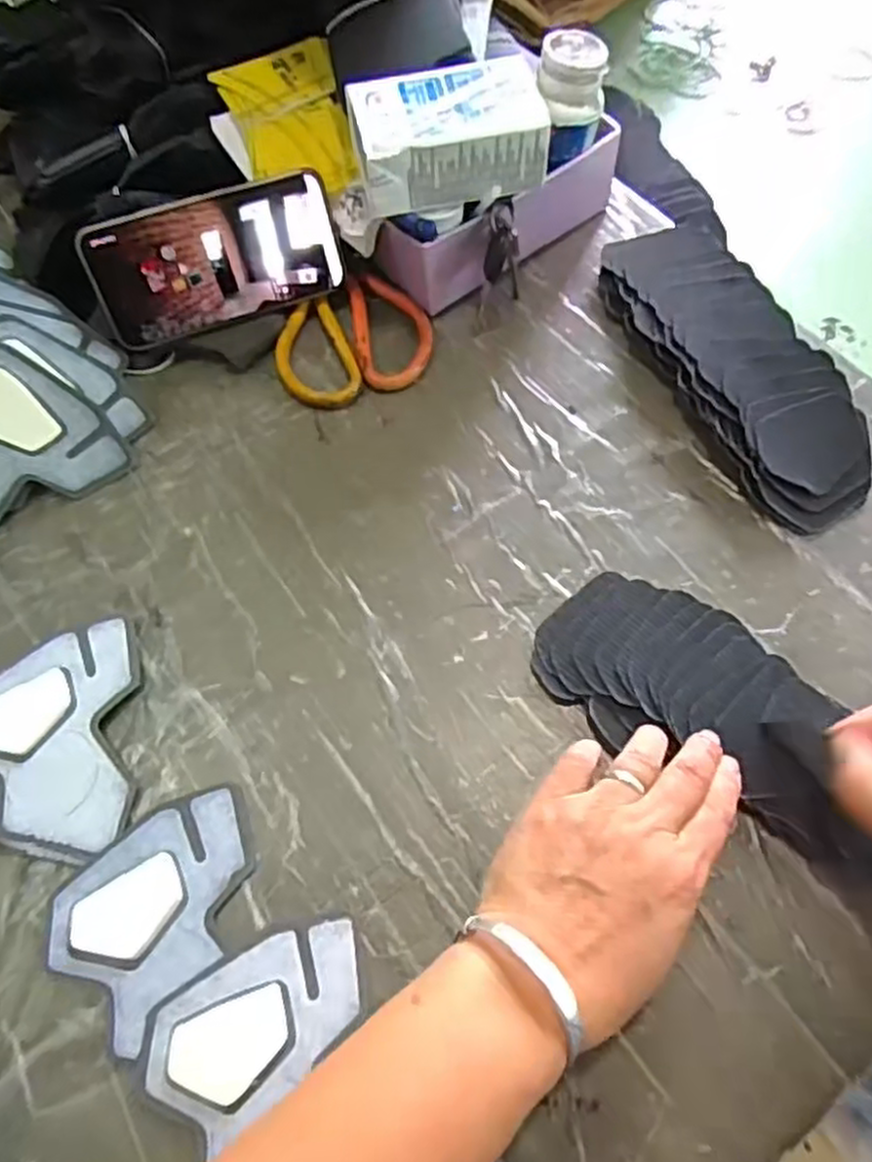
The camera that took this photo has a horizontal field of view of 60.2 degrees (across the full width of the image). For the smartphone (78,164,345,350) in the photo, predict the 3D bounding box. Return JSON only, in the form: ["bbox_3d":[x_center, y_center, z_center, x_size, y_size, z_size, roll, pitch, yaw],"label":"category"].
[{"bbox_3d":[-0.141,-0.208,0.489,0.155,0.076,0.009,-19,36,-7],"label":"smartphone"}]

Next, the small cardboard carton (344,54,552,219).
[{"bbox_3d":[0.007,-0.266,0.451,0.108,0.045,0.068,-8,65,-3],"label":"small cardboard carton"}]

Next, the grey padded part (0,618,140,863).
[{"bbox_3d":[-0.211,0.085,0.401,0.096,0.009,0.122,-7,65,-2],"label":"grey padded part"}]

